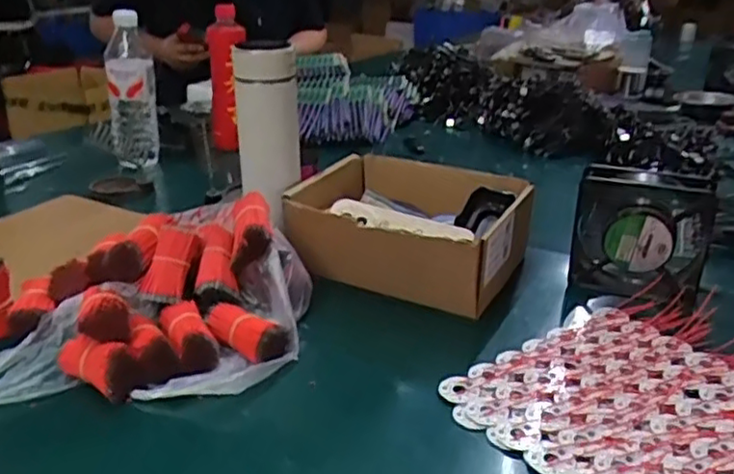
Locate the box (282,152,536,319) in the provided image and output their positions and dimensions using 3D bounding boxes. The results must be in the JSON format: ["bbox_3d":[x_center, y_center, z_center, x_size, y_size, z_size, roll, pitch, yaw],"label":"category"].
[{"bbox_3d":[0.052,-0.008,0.710,0.210,0.102,0.184,14,27,29],"label":"box"}]

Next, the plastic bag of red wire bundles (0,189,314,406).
[{"bbox_3d":[-0.203,0.050,0.601,0.291,0.102,0.226,-2,23,-5],"label":"plastic bag of red wire bundles"}]

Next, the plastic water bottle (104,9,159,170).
[{"bbox_3d":[-0.345,-0.211,0.977,0.070,0.207,0.084,-8,24,-19],"label":"plastic water bottle"}]

